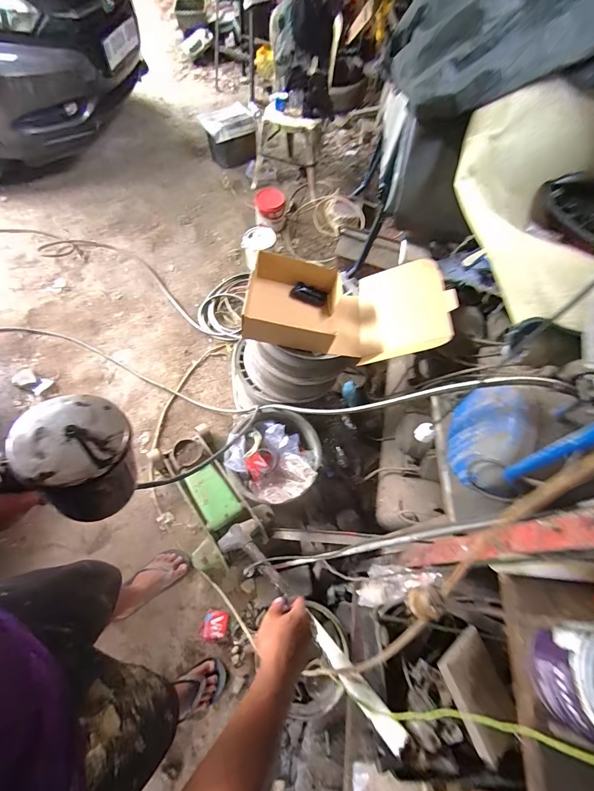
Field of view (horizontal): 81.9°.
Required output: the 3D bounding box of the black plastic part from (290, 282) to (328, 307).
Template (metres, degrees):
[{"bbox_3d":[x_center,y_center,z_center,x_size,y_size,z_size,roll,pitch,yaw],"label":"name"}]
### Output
[{"bbox_3d":[0.041,-0.331,1.120,0.115,0.029,0.052,22,62,6],"label":"black plastic part"}]

